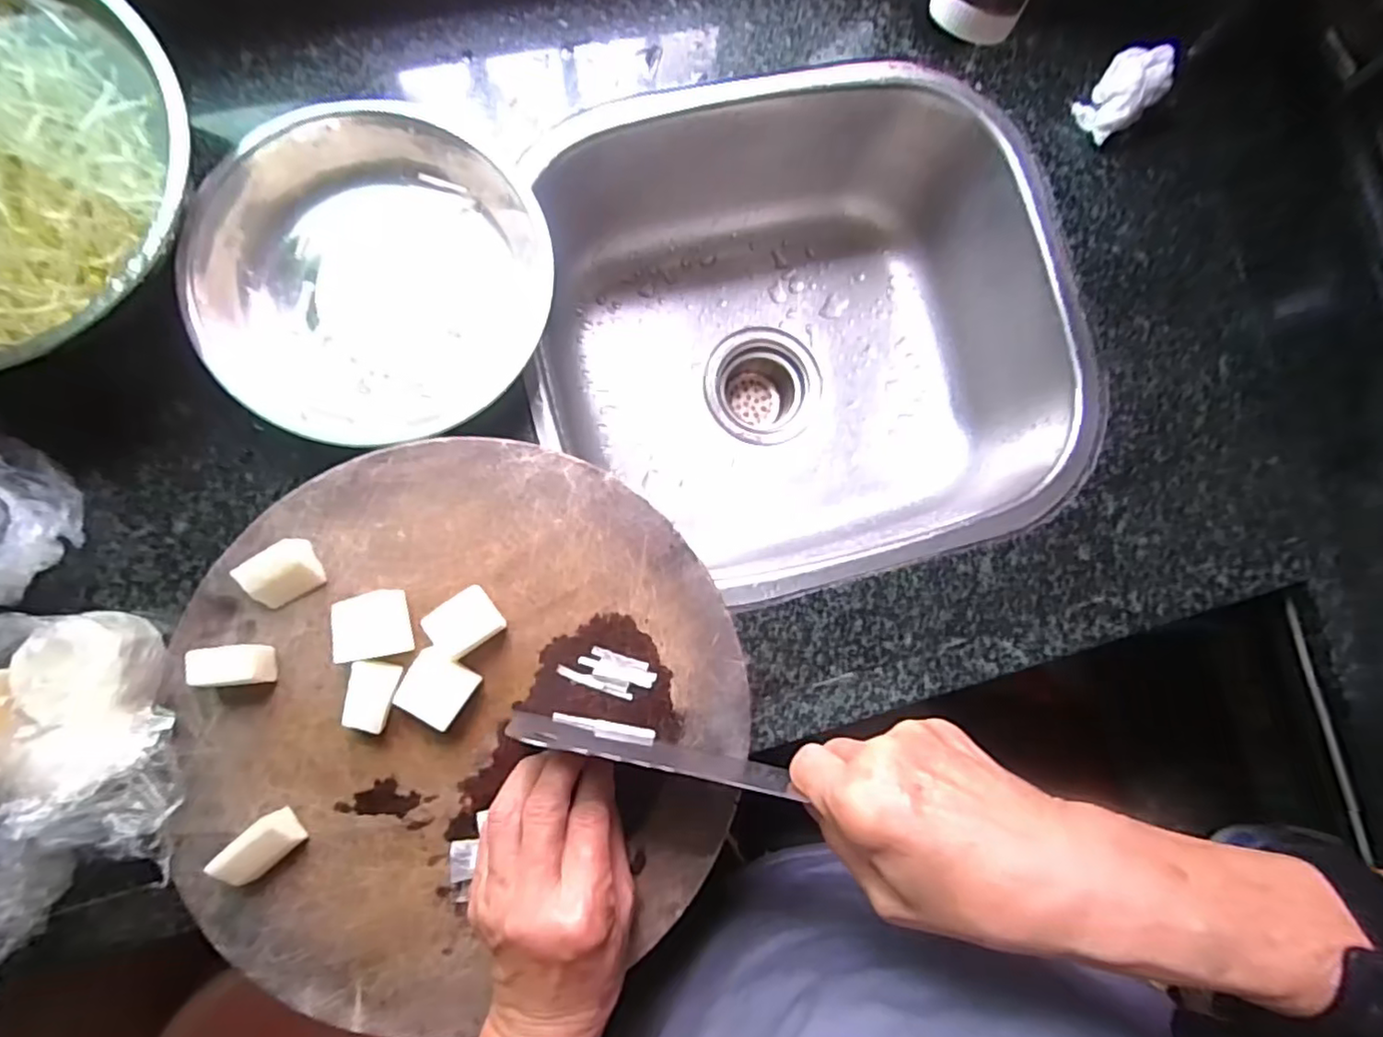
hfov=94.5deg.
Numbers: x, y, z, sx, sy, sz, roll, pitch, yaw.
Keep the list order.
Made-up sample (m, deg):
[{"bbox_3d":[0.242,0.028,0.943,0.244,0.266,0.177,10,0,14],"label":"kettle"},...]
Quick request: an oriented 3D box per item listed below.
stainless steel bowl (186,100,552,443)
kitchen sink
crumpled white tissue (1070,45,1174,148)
[{"bbox_3d":[-0.191,-0.143,0.390,0.192,0.036,0.196,1,85,-6],"label":"stainless steel bowl"},{"bbox_3d":[0.079,-0.139,0.527,0.359,0.176,0.366,-14,87,-7],"label":"kitchen sink"},{"bbox_3d":[0.307,-0.304,0.457,0.055,0.038,0.042,-40,91,-8],"label":"crumpled white tissue"}]

